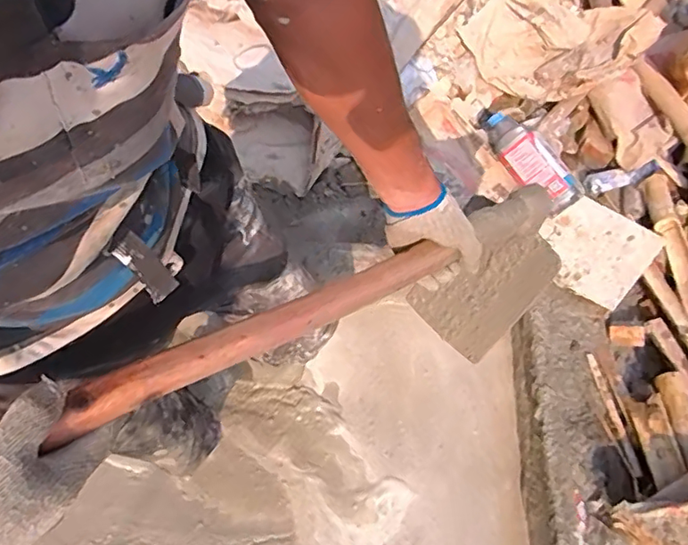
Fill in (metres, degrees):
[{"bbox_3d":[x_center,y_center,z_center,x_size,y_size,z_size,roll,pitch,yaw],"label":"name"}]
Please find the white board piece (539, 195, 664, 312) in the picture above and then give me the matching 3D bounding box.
[{"bbox_3d":[0.671,-0.063,1.471,0.267,0.023,0.256,41,85,21],"label":"white board piece"}]

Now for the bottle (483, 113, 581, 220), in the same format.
[{"bbox_3d":[0.506,-0.303,1.453,0.128,0.129,0.315,-27,68,-14],"label":"bottle"}]

